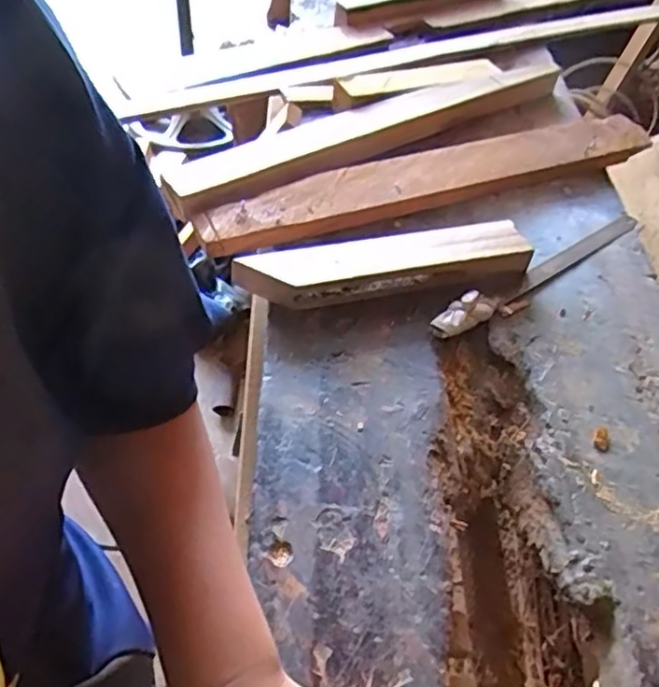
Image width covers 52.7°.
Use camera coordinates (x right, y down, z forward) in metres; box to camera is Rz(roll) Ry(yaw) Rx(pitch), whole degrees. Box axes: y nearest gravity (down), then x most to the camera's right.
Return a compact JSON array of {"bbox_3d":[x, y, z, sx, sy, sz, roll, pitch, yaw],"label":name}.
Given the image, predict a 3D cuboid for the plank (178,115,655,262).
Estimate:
[{"bbox_3d":[0.120,-0.183,0.744,0.550,0.035,0.092,-17,51,-20],"label":"plank"}]

